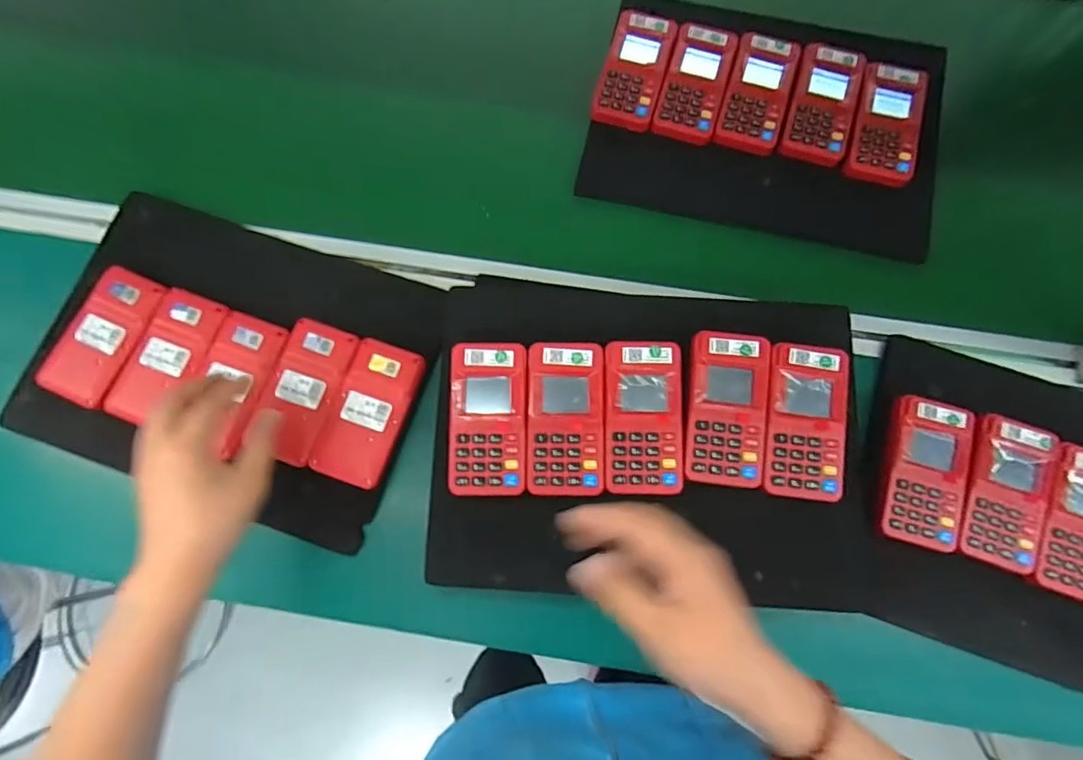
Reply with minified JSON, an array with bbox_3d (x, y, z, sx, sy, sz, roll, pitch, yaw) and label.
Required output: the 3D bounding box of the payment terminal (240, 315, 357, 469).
[{"bbox_3d":[-0.209,0.008,0.455,0.057,0.012,0.119,17,79,7],"label":"payment terminal"}]

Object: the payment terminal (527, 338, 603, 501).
[{"bbox_3d":[0.020,0.032,0.427,0.061,0.028,0.120,-1,77,3],"label":"payment terminal"}]

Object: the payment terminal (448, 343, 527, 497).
[{"bbox_3d":[-0.043,0.032,0.427,0.062,0.025,0.120,-1,77,3],"label":"payment terminal"}]

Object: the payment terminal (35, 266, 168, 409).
[{"bbox_3d":[-0.392,-0.040,0.466,0.063,0.016,0.122,25,80,8],"label":"payment terminal"}]

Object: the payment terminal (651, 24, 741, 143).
[{"bbox_3d":[0.155,-0.301,0.529,0.061,0.025,0.119,14,79,6],"label":"payment terminal"}]

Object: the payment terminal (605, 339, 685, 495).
[{"bbox_3d":[0.082,0.029,0.420,0.061,0.015,0.121,-1,77,3],"label":"payment terminal"}]

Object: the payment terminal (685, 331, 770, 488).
[{"bbox_3d":[0.148,0.023,0.422,0.062,0.019,0.120,6,78,4],"label":"payment terminal"}]

